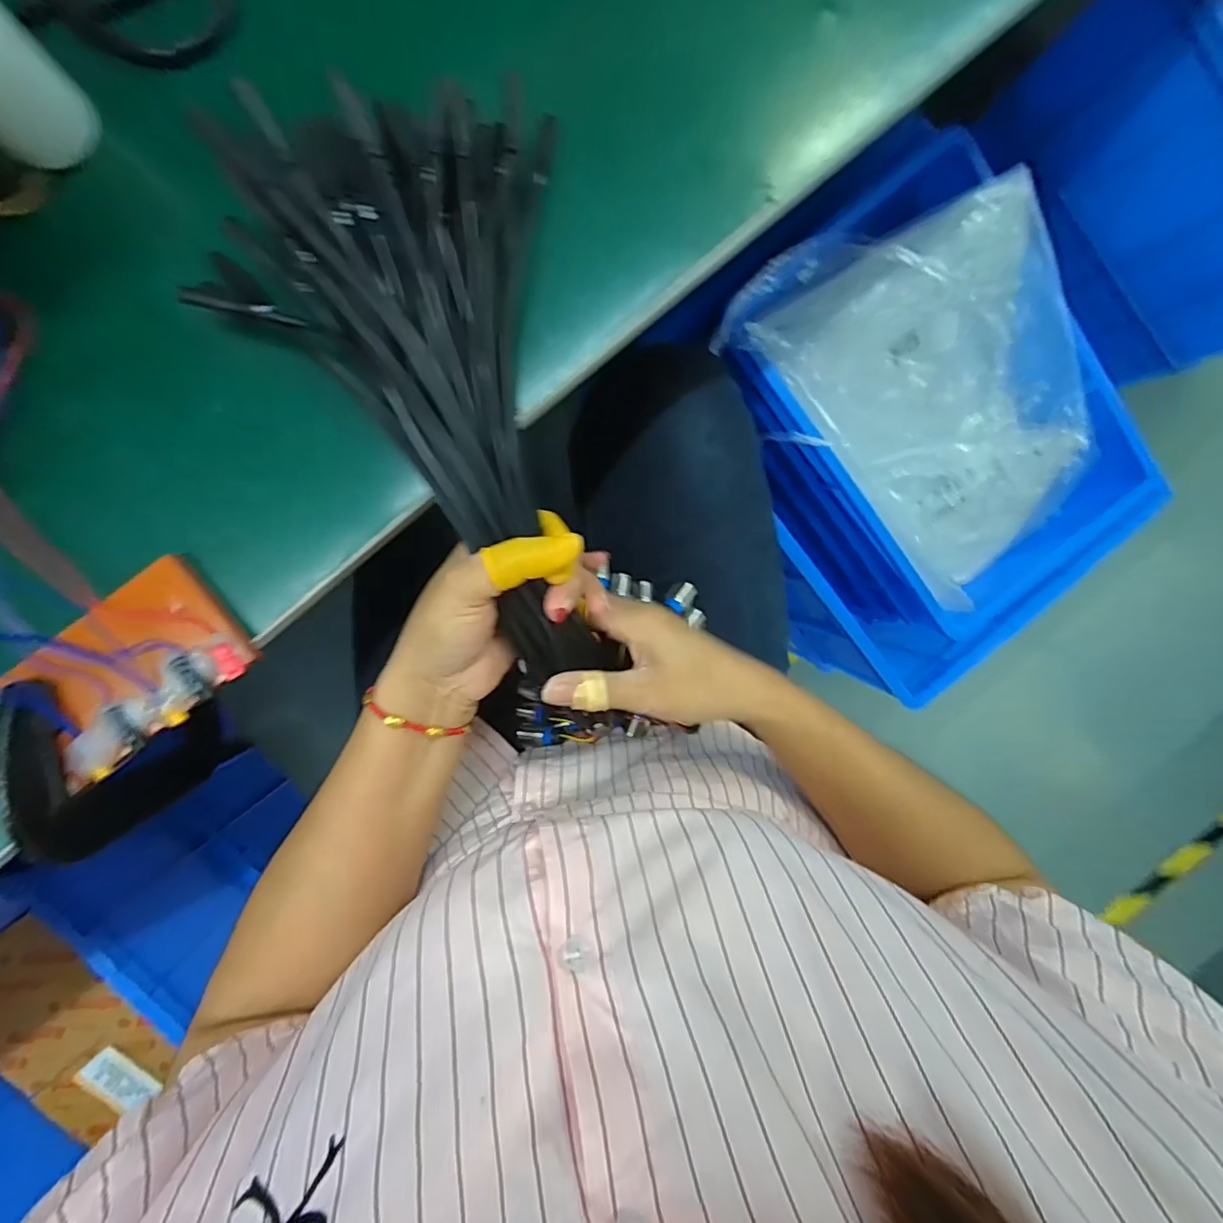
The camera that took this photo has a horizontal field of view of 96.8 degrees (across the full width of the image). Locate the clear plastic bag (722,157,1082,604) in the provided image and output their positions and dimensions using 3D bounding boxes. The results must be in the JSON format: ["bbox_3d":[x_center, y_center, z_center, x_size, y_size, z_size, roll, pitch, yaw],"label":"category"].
[{"bbox_3d":[0.335,-0.218,0.584,0.298,0.101,0.409,-37,97,0],"label":"clear plastic bag"}]

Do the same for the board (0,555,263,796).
[{"bbox_3d":[-0.256,0.032,0.289,0.111,0.020,0.071,-38,97,0],"label":"board"}]

